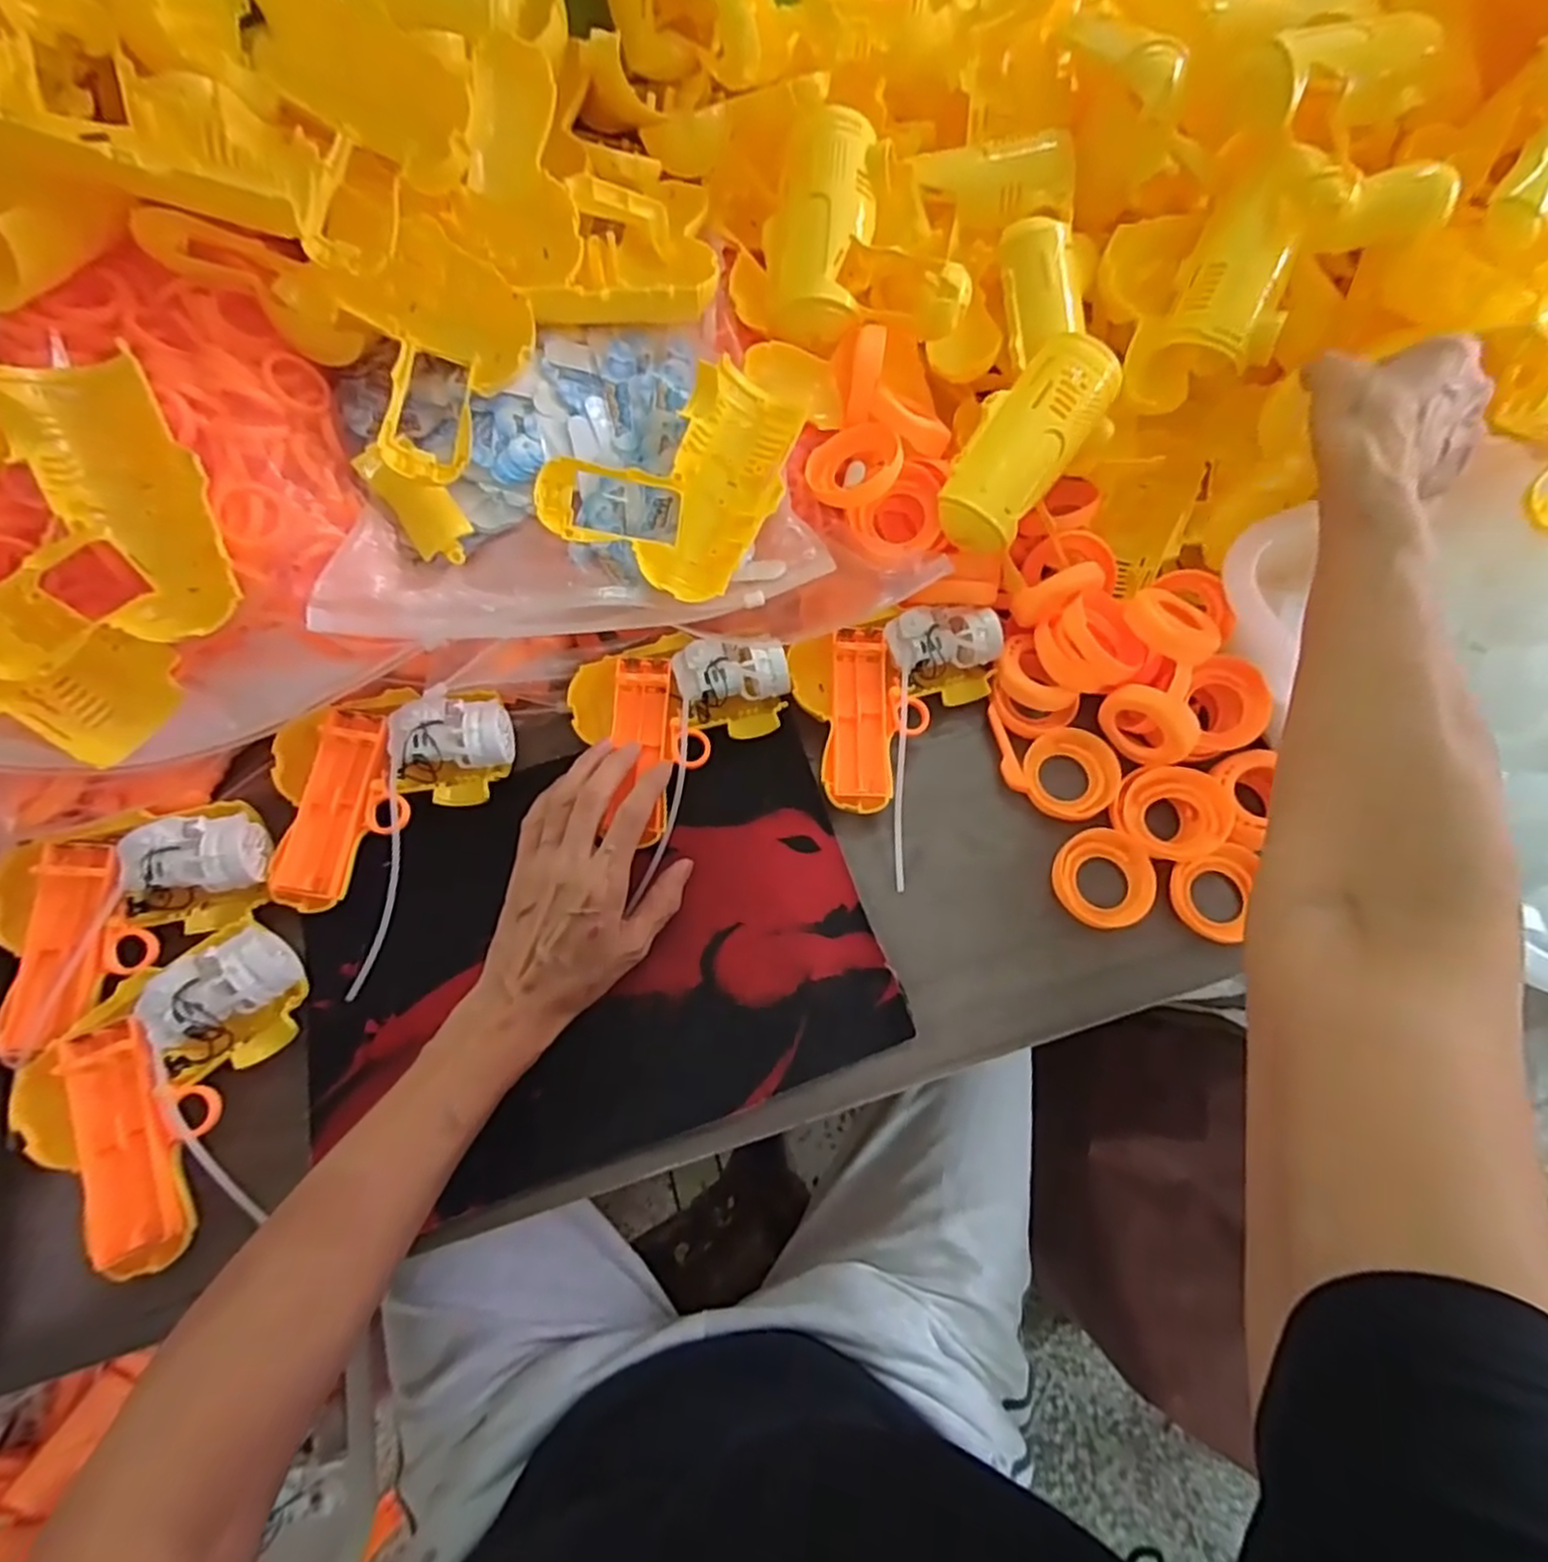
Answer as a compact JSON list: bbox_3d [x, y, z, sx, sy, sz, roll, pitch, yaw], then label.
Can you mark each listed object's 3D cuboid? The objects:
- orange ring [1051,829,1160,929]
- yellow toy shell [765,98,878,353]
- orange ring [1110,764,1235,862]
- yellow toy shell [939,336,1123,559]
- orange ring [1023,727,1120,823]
[{"bbox_3d":[0.200,0.059,0.451,0.057,0.010,0.058,1,69,-1],"label":"orange ring"},{"bbox_3d":[0.027,-0.338,0.454,0.062,0.033,0.135,7,95,1],"label":"yellow toy shell"},{"bbox_3d":[0.245,0.019,0.456,0.062,0.018,0.061,1,69,-1],"label":"orange ring"},{"bbox_3d":[0.151,-0.202,0.437,0.051,0.031,0.133,37,93,12],"label":"yellow toy shell"},{"bbox_3d":[0.188,-0.004,0.474,0.057,0.019,0.059,1,69,-1],"label":"orange ring"}]

